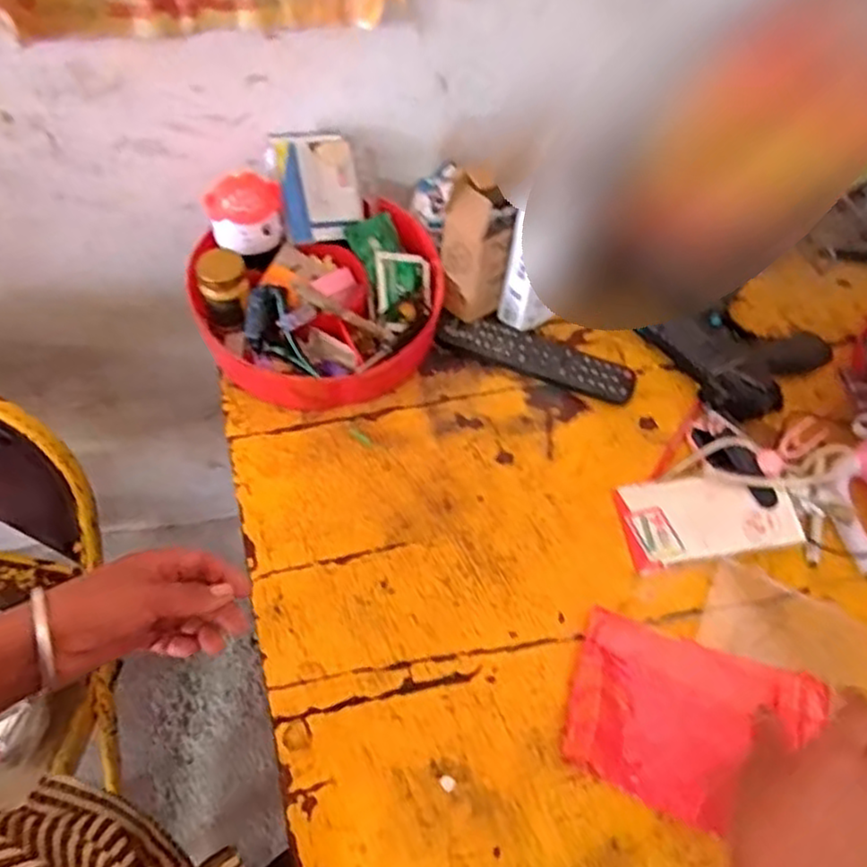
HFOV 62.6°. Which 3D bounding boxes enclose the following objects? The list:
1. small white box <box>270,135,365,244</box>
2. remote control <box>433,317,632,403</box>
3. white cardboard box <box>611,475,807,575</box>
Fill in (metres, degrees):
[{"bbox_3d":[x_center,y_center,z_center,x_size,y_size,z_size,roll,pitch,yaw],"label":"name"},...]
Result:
[{"bbox_3d":[-0.114,-0.247,0.716,0.084,0.021,0.106,-11,95,-22],"label":"small white box"},{"bbox_3d":[0.104,-0.075,0.712,0.193,0.022,0.044,21,64,7],"label":"remote control"},{"bbox_3d":[0.246,0.072,0.640,0.152,0.028,0.078,-10,64,-7],"label":"white cardboard box"}]

